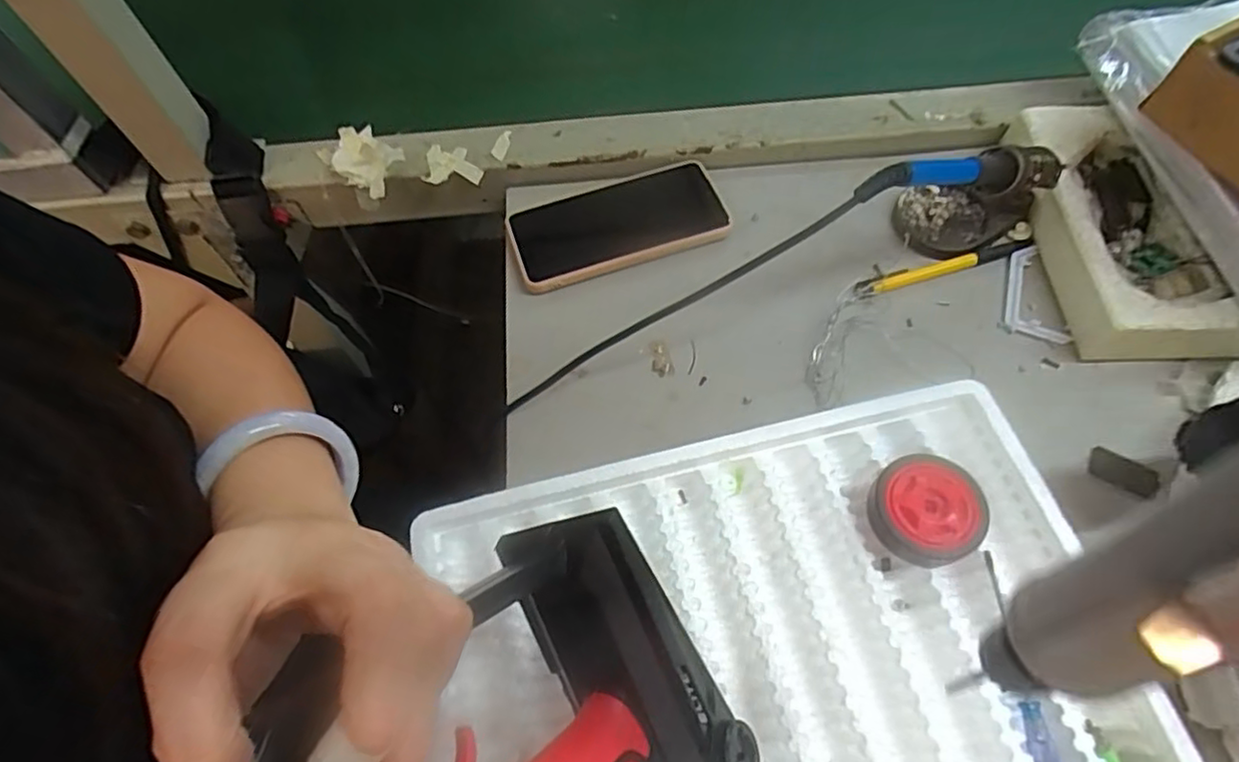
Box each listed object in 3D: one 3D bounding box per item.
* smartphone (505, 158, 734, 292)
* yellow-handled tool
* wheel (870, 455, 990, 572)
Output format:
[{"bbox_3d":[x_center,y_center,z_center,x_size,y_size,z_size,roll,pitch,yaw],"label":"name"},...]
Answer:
[{"bbox_3d":[-0.003,-0.120,0.488,0.159,0.015,0.077,-18,63,-7],"label":"smartphone"},{"bbox_3d":[0.234,-0.084,0.468,0.139,0.006,0.012,-16,63,-6],"label":"yellow-handled tool"},{"bbox_3d":[0.167,0.071,0.356,0.056,0.024,0.055,-1,63,2],"label":"wheel"}]

